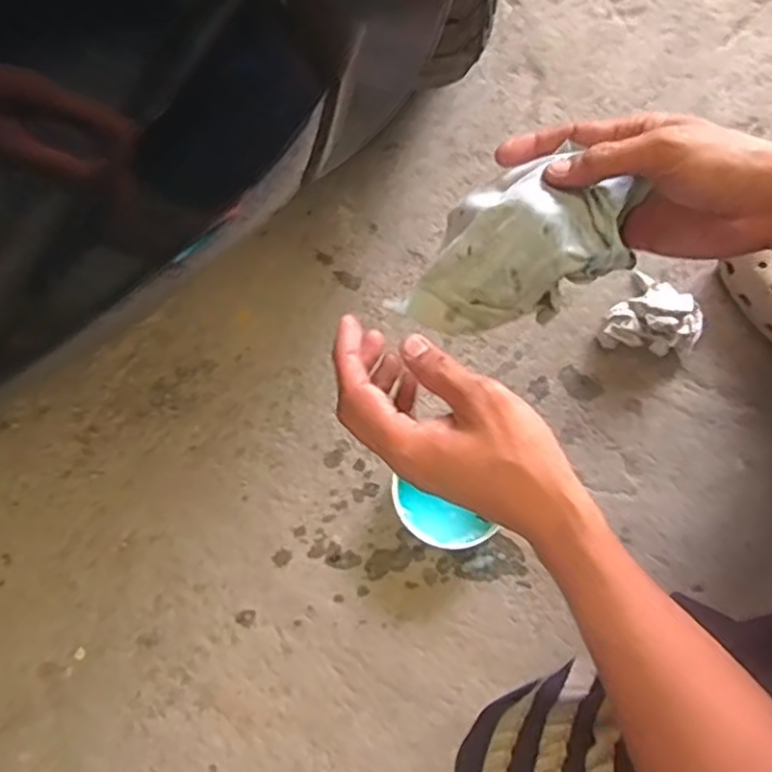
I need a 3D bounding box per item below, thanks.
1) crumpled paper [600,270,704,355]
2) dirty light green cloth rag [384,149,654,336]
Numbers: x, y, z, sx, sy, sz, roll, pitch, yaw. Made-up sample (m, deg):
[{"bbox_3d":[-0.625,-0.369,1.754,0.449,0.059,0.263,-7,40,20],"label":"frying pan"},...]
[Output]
[{"bbox_3d":[0.287,-0.069,0.752,0.091,0.048,0.090,34,80,9],"label":"crumpled paper"},{"bbox_3d":[0.081,-0.085,0.441,0.145,0.059,0.084,-26,78,-7],"label":"dirty light green cloth rag"}]

